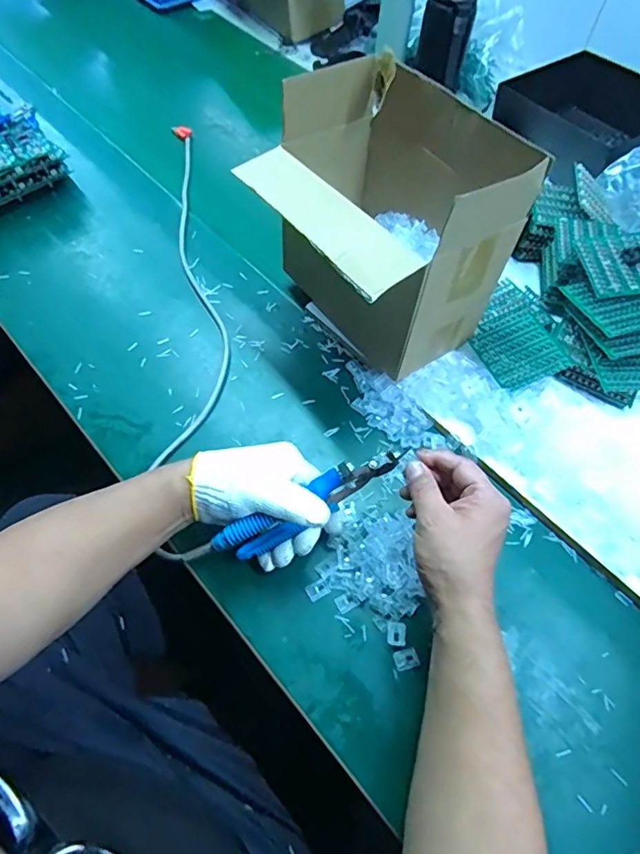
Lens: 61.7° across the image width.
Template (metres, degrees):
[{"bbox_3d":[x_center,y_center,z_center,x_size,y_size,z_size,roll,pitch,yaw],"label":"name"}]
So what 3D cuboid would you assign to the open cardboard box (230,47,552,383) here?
[{"bbox_3d":[0.058,-0.212,0.569,0.203,0.200,0.237,-30,66,-18],"label":"open cardboard box"}]

